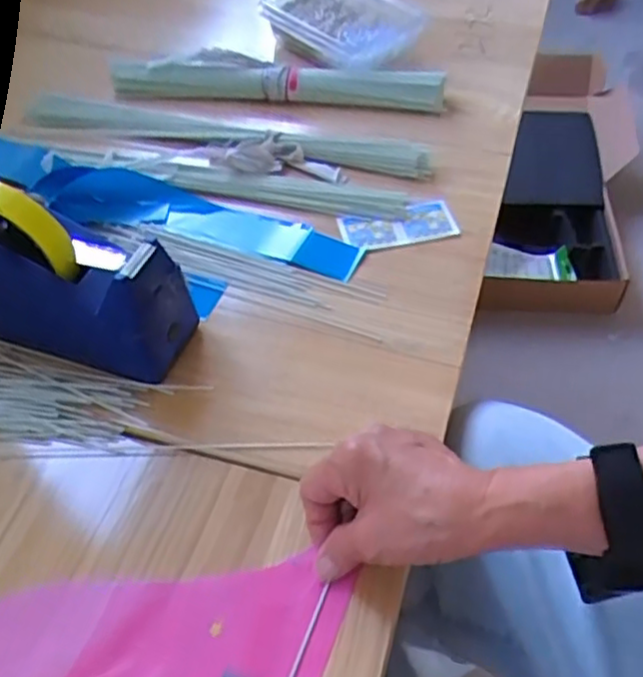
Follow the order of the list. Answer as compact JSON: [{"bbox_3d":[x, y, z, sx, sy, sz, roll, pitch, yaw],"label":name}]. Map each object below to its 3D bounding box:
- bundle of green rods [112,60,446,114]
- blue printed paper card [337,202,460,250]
[{"bbox_3d":[-0.048,-0.269,0.726,0.349,0.026,0.050,3,51,3],"label":"bundle of green rods"},{"bbox_3d":[0.068,-0.101,0.612,0.097,0.006,0.046,-13,50,-7],"label":"blue printed paper card"}]

